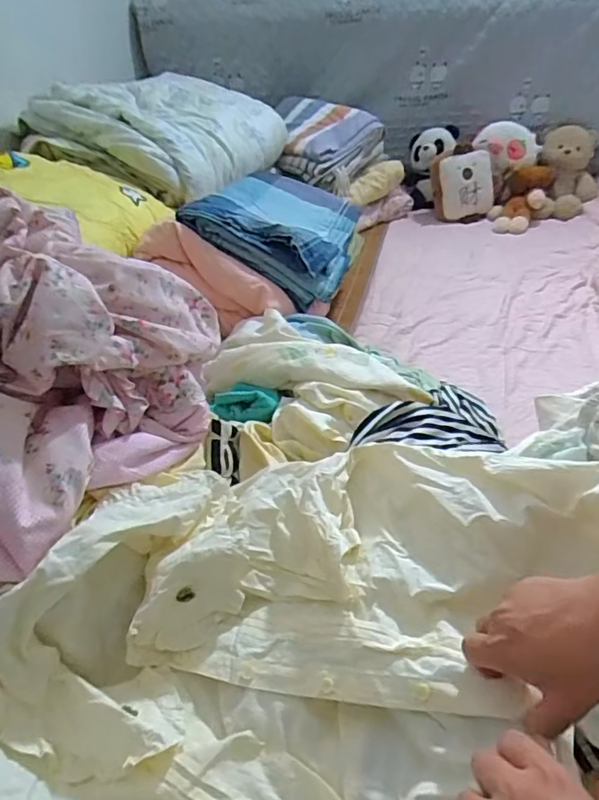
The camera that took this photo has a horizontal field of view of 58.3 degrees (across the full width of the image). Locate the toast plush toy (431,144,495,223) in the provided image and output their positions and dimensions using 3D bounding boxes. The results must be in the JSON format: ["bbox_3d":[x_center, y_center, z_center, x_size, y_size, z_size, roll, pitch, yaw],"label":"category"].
[{"bbox_3d":[0.473,-0.623,1.559,0.173,0.188,0.099,5,38,11],"label":"toast plush toy"}]

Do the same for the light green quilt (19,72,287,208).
[{"bbox_3d":[-0.325,-0.613,1.233,0.509,0.182,0.486,2,37,7],"label":"light green quilt"}]

